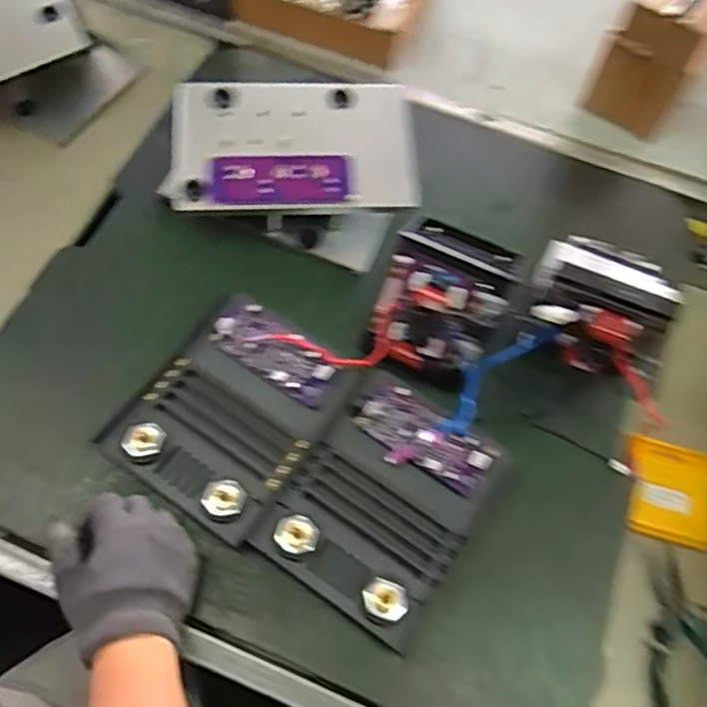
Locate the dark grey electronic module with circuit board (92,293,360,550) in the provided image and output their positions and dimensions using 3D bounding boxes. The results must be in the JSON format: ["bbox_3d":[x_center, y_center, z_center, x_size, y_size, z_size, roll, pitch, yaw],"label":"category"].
[{"bbox_3d":[-0.105,0.050,0.556,0.147,0.047,0.173,32,66,12],"label":"dark grey electronic module with circuit board"}]

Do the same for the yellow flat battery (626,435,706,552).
[{"bbox_3d":[0.320,0.141,0.651,0.086,0.017,0.101,15,64,4],"label":"yellow flat battery"}]

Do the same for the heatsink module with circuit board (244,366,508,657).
[{"bbox_3d":[0.022,0.120,0.528,0.143,0.038,0.174,32,66,12],"label":"heatsink module with circuit board"}]

